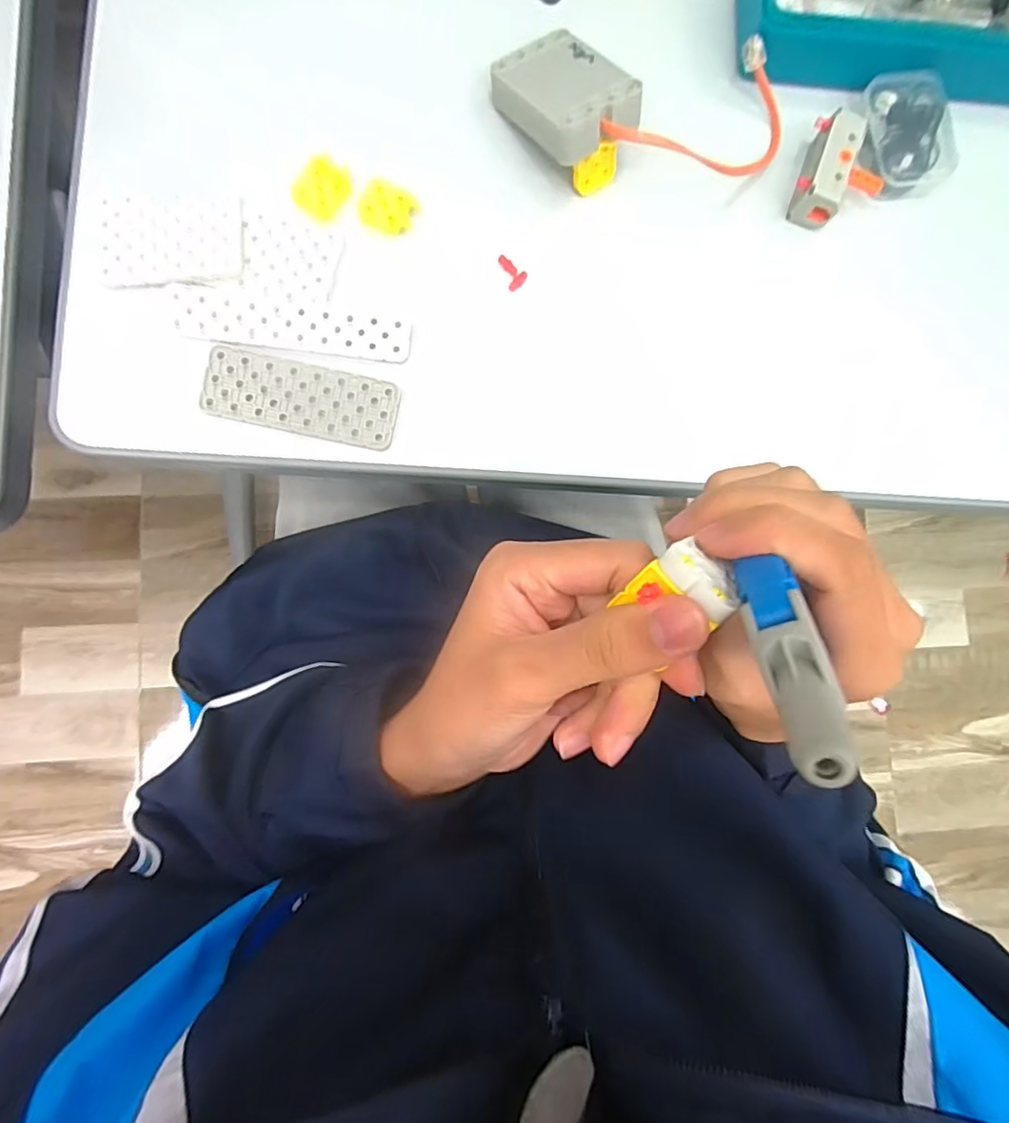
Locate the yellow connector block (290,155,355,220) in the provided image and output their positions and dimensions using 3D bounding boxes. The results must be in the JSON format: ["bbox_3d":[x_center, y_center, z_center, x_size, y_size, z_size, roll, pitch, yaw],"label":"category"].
[{"bbox_3d":[-0.098,-0.202,0.307,0.026,0.004,0.031,31,83,-2],"label":"yellow connector block"}]

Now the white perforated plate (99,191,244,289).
[{"bbox_3d":[-0.173,-0.167,0.295,0.071,0.006,0.049,0,85,-5],"label":"white perforated plate"}]

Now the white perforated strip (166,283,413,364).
[{"bbox_3d":[-0.111,-0.126,0.300,0.119,0.004,0.028,6,84,-4],"label":"white perforated strip"}]

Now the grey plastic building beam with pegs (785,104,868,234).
[{"bbox_3d":[0.183,-0.223,0.324,0.023,0.027,0.056,20,83,-3],"label":"grey plastic building beam with pegs"}]

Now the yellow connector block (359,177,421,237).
[{"bbox_3d":[-0.064,-0.194,0.310,0.029,0.004,0.028,23,83,-3],"label":"yellow connector block"}]

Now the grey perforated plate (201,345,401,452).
[{"bbox_3d":[-0.107,-0.086,0.300,0.098,0.004,0.038,12,84,-4],"label":"grey perforated plate"}]

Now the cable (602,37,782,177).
[{"bbox_3d":[0.111,-0.241,0.311,0.129,0.030,0.053,-27,89,-18],"label":"cable"}]

